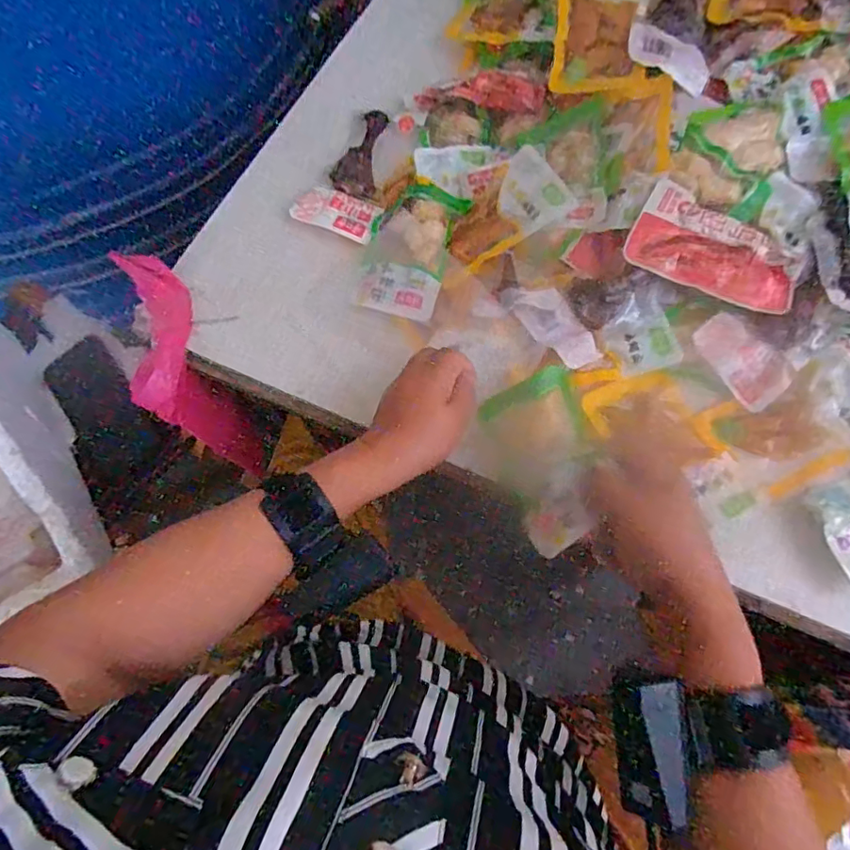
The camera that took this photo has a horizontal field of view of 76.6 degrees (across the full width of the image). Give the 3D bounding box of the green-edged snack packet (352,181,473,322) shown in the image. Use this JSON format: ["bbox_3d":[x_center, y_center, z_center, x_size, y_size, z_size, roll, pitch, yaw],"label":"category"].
[{"bbox_3d":[-0.011,-0.160,0.473,0.075,0.025,0.136,18,71,6],"label":"green-edged snack packet"}]

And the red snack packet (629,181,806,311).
[{"bbox_3d":[0.240,-0.143,0.443,0.137,0.005,0.072,27,89,7],"label":"red snack packet"}]

